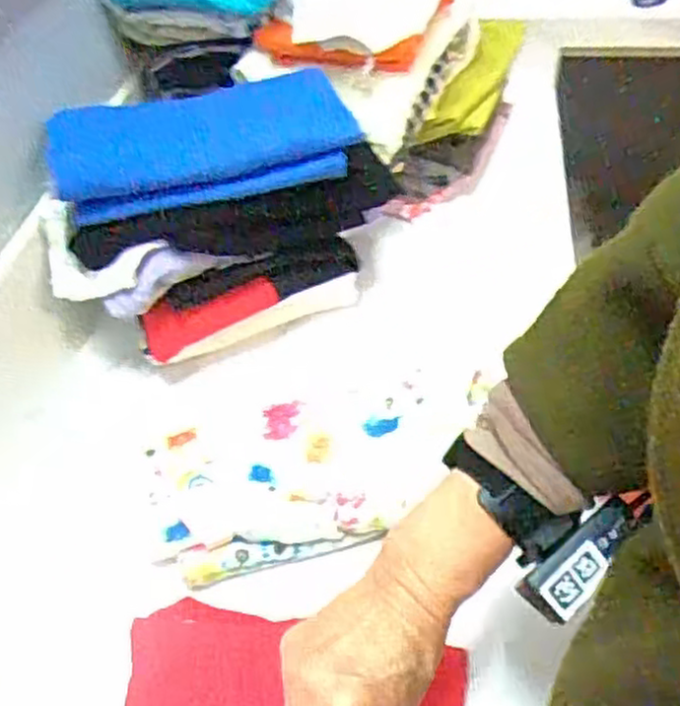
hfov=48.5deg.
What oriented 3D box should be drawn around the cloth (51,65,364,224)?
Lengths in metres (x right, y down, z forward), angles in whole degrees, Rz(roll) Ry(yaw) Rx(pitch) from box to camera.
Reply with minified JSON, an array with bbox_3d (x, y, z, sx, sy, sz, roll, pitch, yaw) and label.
[{"bbox_3d":[-0.119,-0.201,0.684,0.268,0.051,0.171,-9,45,-2],"label":"cloth"}]

